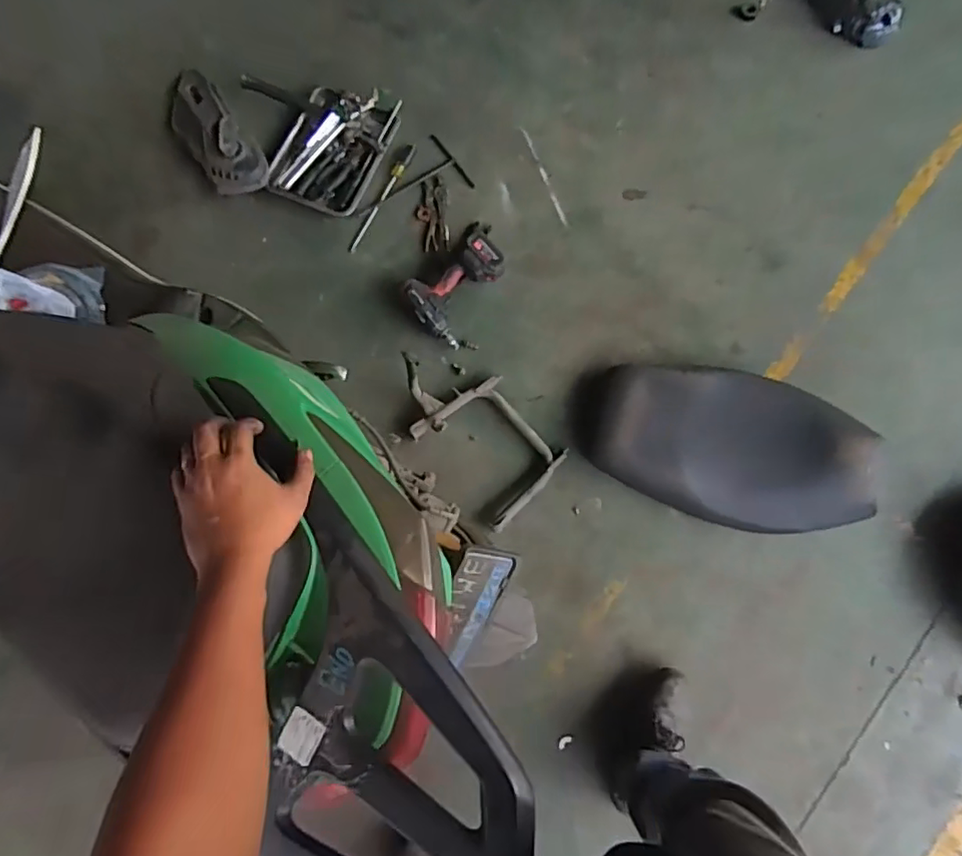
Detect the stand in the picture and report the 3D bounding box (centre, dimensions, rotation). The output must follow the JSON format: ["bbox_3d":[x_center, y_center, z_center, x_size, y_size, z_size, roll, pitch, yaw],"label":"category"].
[{"bbox_3d":[-0.008,-0.005,1.318,0.237,0.150,0.397,-42,80,-7],"label":"stand"}]

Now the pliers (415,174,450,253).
[{"bbox_3d":[-0.123,-0.555,1.532,0.082,0.014,0.204,-1,78,1],"label":"pliers"}]

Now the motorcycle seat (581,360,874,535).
[{"bbox_3d":[0.528,0.039,1.307,0.626,0.124,0.301,17,79,5],"label":"motorcycle seat"}]

